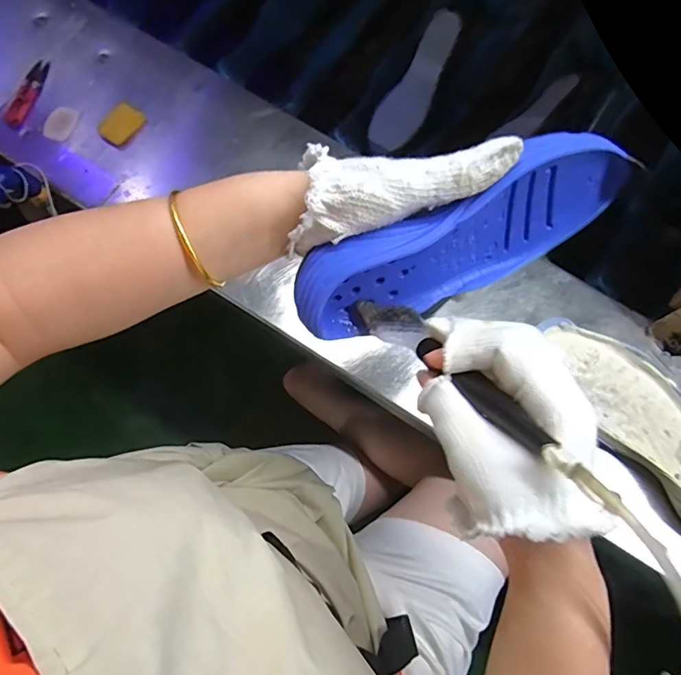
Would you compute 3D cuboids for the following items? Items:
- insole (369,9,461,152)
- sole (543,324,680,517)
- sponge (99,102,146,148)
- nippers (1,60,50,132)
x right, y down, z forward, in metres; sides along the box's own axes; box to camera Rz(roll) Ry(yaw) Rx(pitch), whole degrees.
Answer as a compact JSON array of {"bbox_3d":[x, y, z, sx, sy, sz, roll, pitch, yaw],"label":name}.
[{"bbox_3d":[0.098,-0.316,0.615,0.056,0.007,0.168,34,106,1],"label":"insole"},{"bbox_3d":[0.306,0.086,0.481,0.094,0.038,0.273,-37,76,-12],"label":"sole"},{"bbox_3d":[-0.262,-0.254,0.587,0.032,0.017,0.057,26,73,7],"label":"sponge"},{"bbox_3d":[-0.385,-0.304,0.603,0.018,0.013,0.104,13,71,3],"label":"nippers"}]

